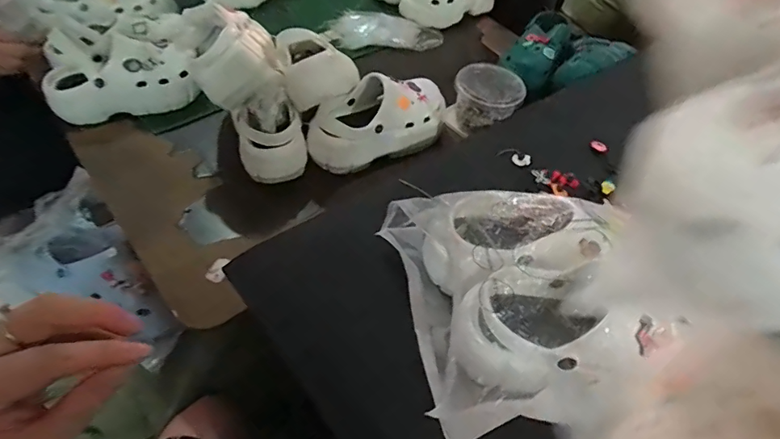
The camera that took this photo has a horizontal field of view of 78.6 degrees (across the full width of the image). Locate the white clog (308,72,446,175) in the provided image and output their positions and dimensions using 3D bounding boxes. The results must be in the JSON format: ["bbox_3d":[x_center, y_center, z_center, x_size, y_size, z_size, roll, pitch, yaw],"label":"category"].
[{"bbox_3d":[-0.018,-0.171,0.821,0.258,0.114,0.099,-19,54,-21],"label":"white clog"}]

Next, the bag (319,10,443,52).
[{"bbox_3d":[-0.025,-0.440,1.124,0.253,0.056,0.111,-6,51,-11],"label":"bag"}]

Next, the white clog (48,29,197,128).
[{"bbox_3d":[-0.471,-0.244,0.839,0.239,0.115,0.120,0,50,-7],"label":"white clog"}]

